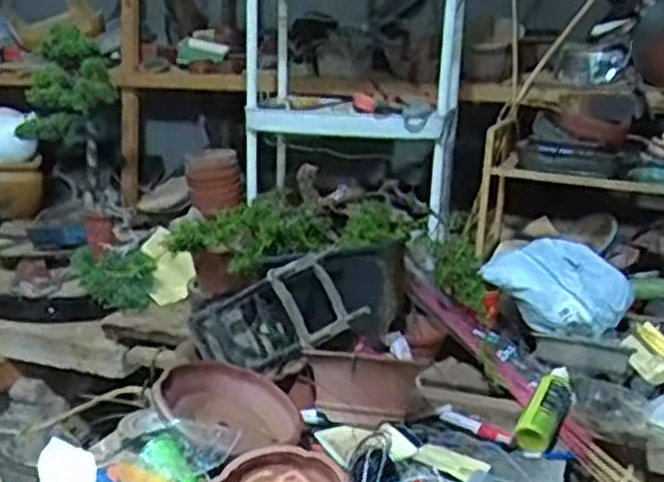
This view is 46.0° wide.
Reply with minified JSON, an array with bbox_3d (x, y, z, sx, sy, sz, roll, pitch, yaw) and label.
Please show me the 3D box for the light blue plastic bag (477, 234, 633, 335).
[{"bbox_3d":[0.308,0.054,1.062,0.154,0.105,0.146,13,18,39],"label":"light blue plastic bag"}]

